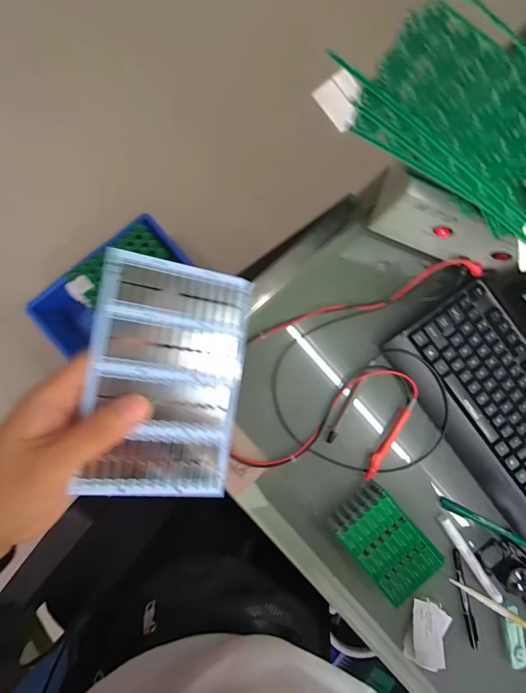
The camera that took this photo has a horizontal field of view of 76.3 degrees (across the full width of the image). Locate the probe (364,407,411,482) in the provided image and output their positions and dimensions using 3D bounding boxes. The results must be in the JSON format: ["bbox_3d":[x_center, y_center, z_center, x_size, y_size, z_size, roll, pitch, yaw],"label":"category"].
[{"bbox_3d":[0.171,0.135,0.464,0.014,0.012,0.110,32,86,-4],"label":"probe"}]

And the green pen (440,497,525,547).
[{"bbox_3d":[0.312,0.248,0.472,0.131,0.018,0.014,26,87,-4],"label":"green pen"}]

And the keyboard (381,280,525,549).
[{"bbox_3d":[0.352,0.123,0.463,0.153,0.045,0.415,-37,92,-5],"label":"keyboard"}]

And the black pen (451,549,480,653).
[{"bbox_3d":[0.284,0.355,0.473,0.015,0.008,0.137,-12,90,-5],"label":"black pen"}]

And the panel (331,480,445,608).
[{"bbox_3d":[0.164,0.261,0.449,0.089,0.036,0.128,-42,92,-4],"label":"panel"}]

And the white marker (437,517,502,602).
[{"bbox_3d":[0.291,0.298,0.470,0.014,0.014,0.135,-34,92,-5],"label":"white marker"}]

